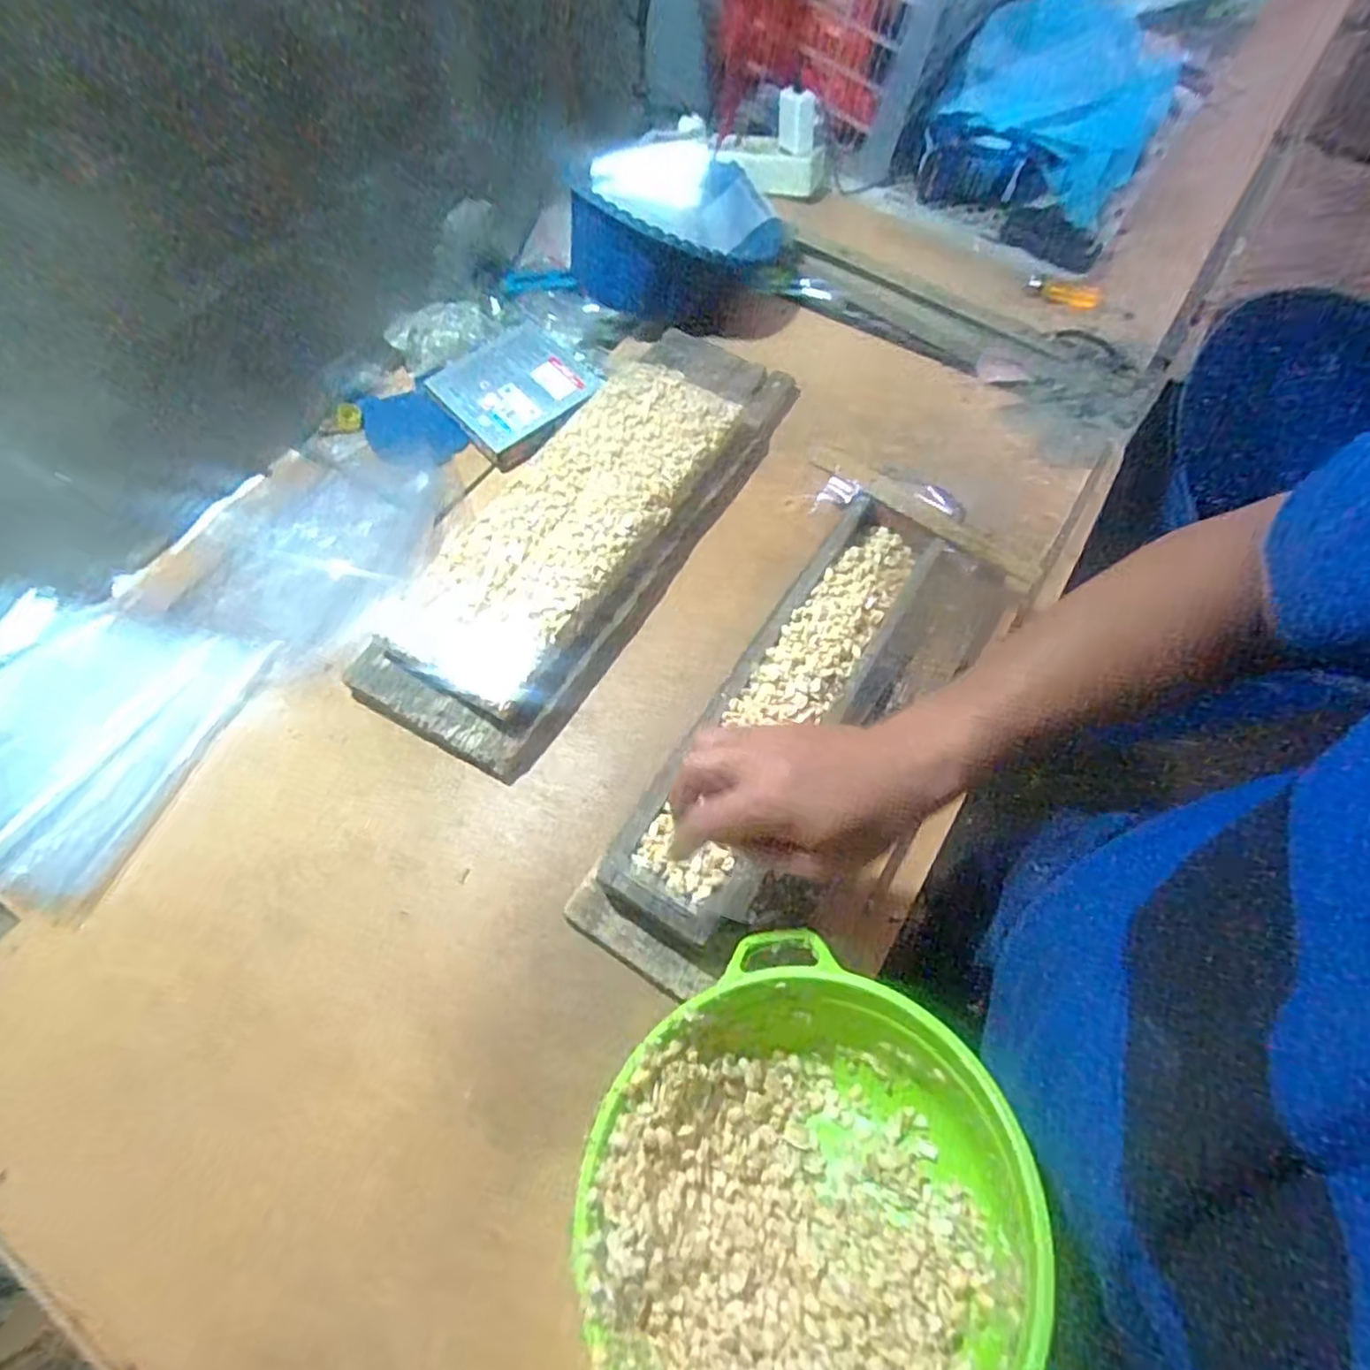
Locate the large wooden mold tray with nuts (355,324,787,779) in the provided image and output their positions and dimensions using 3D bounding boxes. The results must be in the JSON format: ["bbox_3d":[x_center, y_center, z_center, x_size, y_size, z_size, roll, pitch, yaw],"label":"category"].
[{"bbox_3d":[-0.087,-0.171,0.638,0.196,0.061,0.504,29,67,12],"label":"large wooden mold tray with nuts"}]

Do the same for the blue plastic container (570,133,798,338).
[{"bbox_3d":[-0.007,-0.523,0.806,0.249,0.088,0.229,-1,60,-4],"label":"blue plastic container"}]

